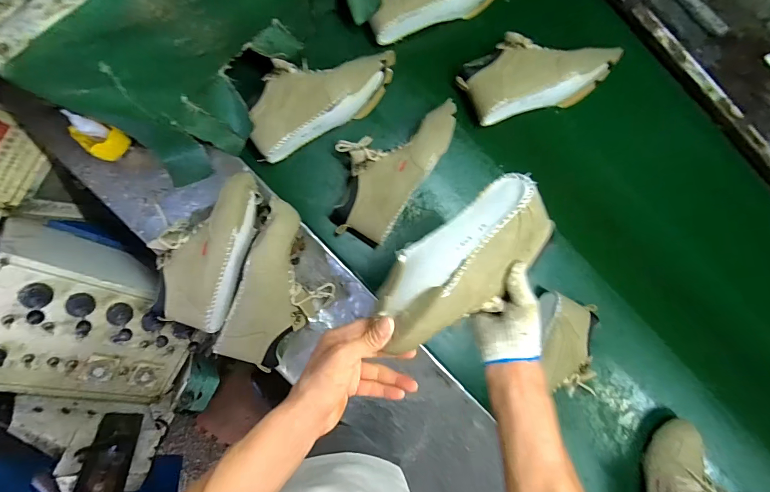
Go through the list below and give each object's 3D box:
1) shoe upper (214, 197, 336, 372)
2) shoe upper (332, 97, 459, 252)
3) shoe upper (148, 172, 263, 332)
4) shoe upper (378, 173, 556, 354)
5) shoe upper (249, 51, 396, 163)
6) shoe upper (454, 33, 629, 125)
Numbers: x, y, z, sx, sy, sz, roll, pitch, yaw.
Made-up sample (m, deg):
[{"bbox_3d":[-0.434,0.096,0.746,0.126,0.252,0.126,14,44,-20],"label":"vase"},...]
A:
[{"bbox_3d":[-0.181,0.080,0.650,0.158,0.097,0.283,23,86,-2],"label":"shoe upper"},{"bbox_3d":[0.000,-0.162,0.708,0.170,0.074,0.296,34,86,-1],"label":"shoe upper"},{"bbox_3d":[-0.303,0.003,0.638,0.128,0.087,0.258,16,86,-2],"label":"shoe upper"},{"bbox_3d":[0.098,0.021,0.457,0.249,0.066,0.110,-41,90,-11],"label":"shoe upper"},{"bbox_3d":[-0.123,-0.287,0.692,0.289,0.107,0.123,-33,89,-4],"label":"shoe upper"},{"bbox_3d":[0.300,-0.344,0.733,0.289,0.091,0.139,-18,88,-4],"label":"shoe upper"}]

